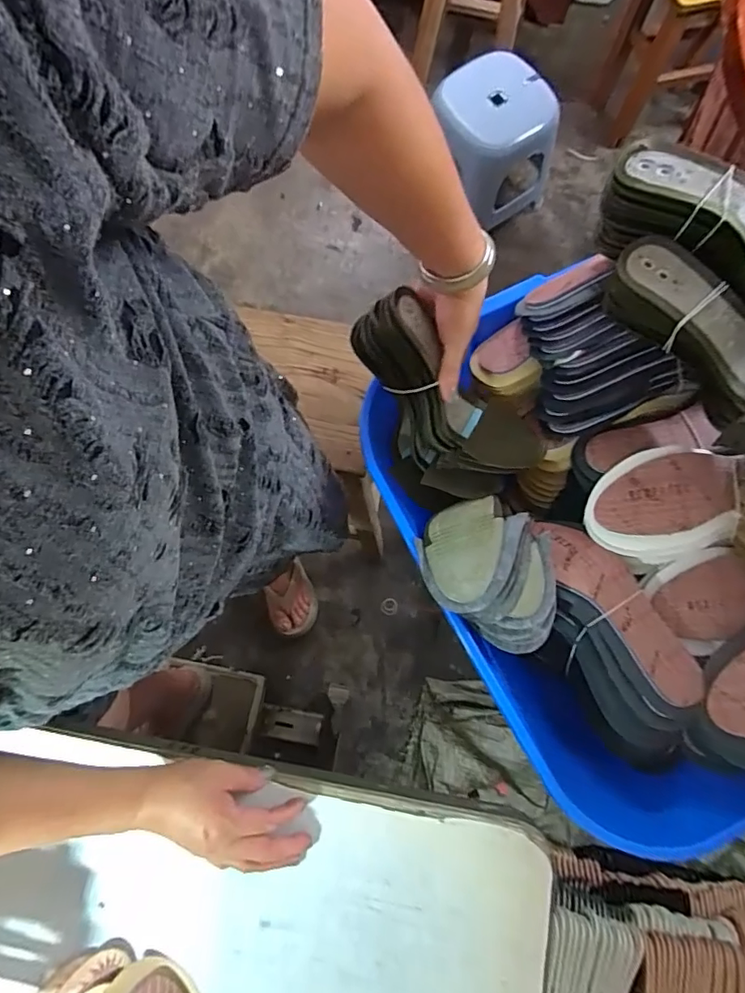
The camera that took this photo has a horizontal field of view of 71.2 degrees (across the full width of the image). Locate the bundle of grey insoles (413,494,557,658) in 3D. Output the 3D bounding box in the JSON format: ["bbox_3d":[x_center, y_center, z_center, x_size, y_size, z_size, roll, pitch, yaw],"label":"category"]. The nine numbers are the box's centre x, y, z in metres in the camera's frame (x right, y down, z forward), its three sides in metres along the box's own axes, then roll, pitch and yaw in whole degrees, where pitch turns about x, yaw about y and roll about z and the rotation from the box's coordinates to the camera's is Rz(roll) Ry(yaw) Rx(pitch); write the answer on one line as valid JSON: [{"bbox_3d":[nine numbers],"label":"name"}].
[{"bbox_3d":[0.126,0.074,0.548,0.152,0.050,0.127,35,81,7],"label":"bundle of grey insoles"}]

